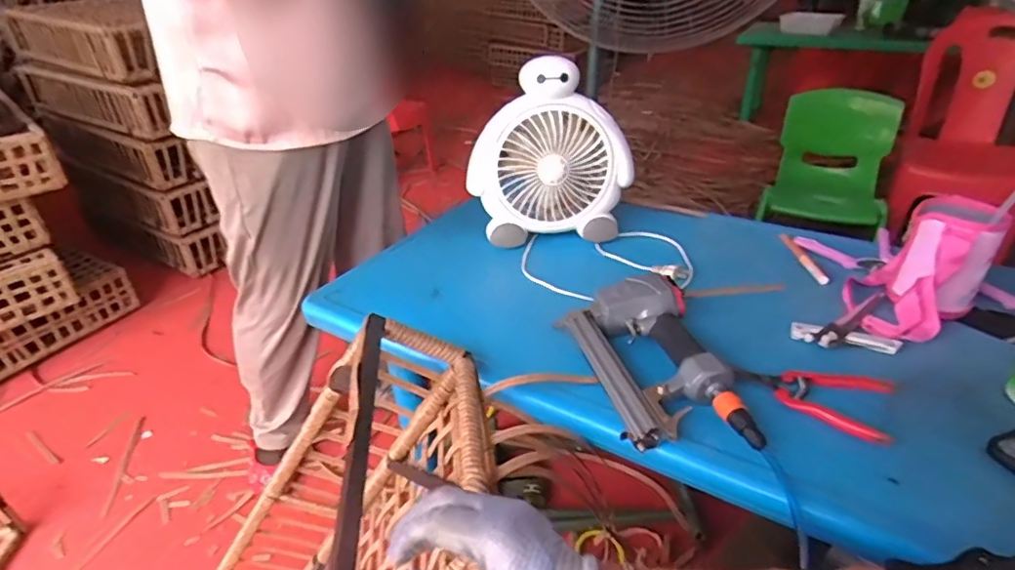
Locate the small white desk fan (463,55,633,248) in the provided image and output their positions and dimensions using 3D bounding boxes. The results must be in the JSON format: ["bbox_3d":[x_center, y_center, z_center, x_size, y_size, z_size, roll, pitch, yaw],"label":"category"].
[{"bbox_3d":[0.070,-0.207,0.895,0.254,0.263,0.098,6,33,13],"label":"small white desk fan"}]

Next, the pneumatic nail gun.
[{"bbox_3d":[0.158,0.086,0.638,0.151,0.063,0.250,-5,32,-5],"label":"pneumatic nail gun"}]

